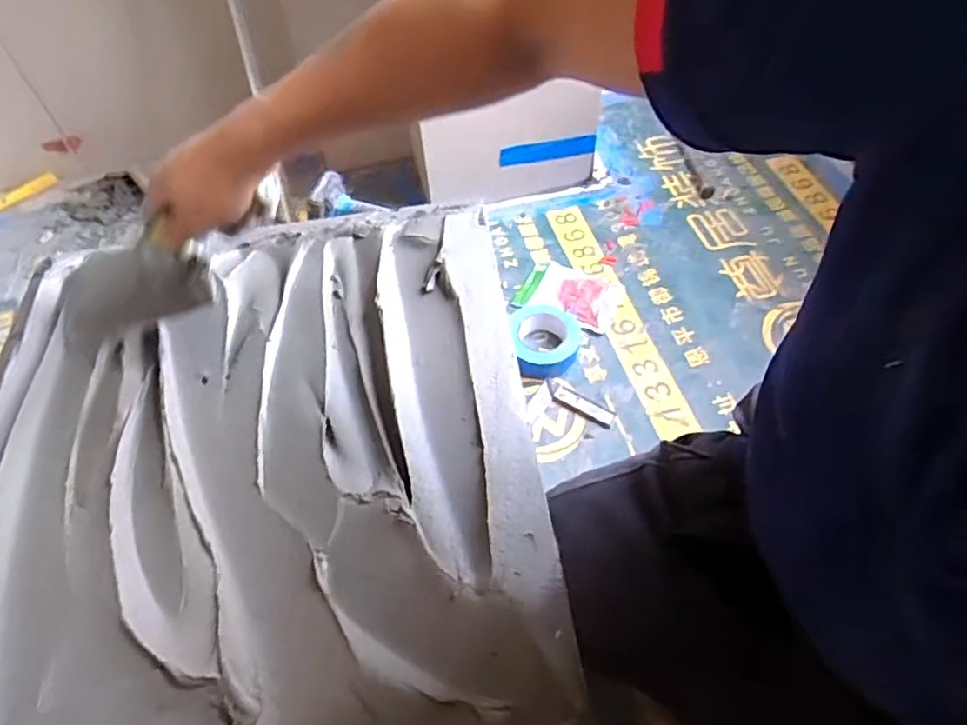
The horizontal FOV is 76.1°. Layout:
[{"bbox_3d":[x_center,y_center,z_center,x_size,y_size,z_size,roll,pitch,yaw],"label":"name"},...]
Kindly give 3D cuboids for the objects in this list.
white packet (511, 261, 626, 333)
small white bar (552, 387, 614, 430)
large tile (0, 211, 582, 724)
[{"bbox_3d":[0.157,-0.125,1.111,0.172,0.017,0.125,19,57,16],"label":"white packet"},{"bbox_3d":[0.158,0.069,0.974,0.100,0.010,0.033,26,59,20],"label":"small white bar"},{"bbox_3d":[-0.208,0.078,0.535,0.488,0.020,0.526,-7,54,-3],"label":"large tile"}]

